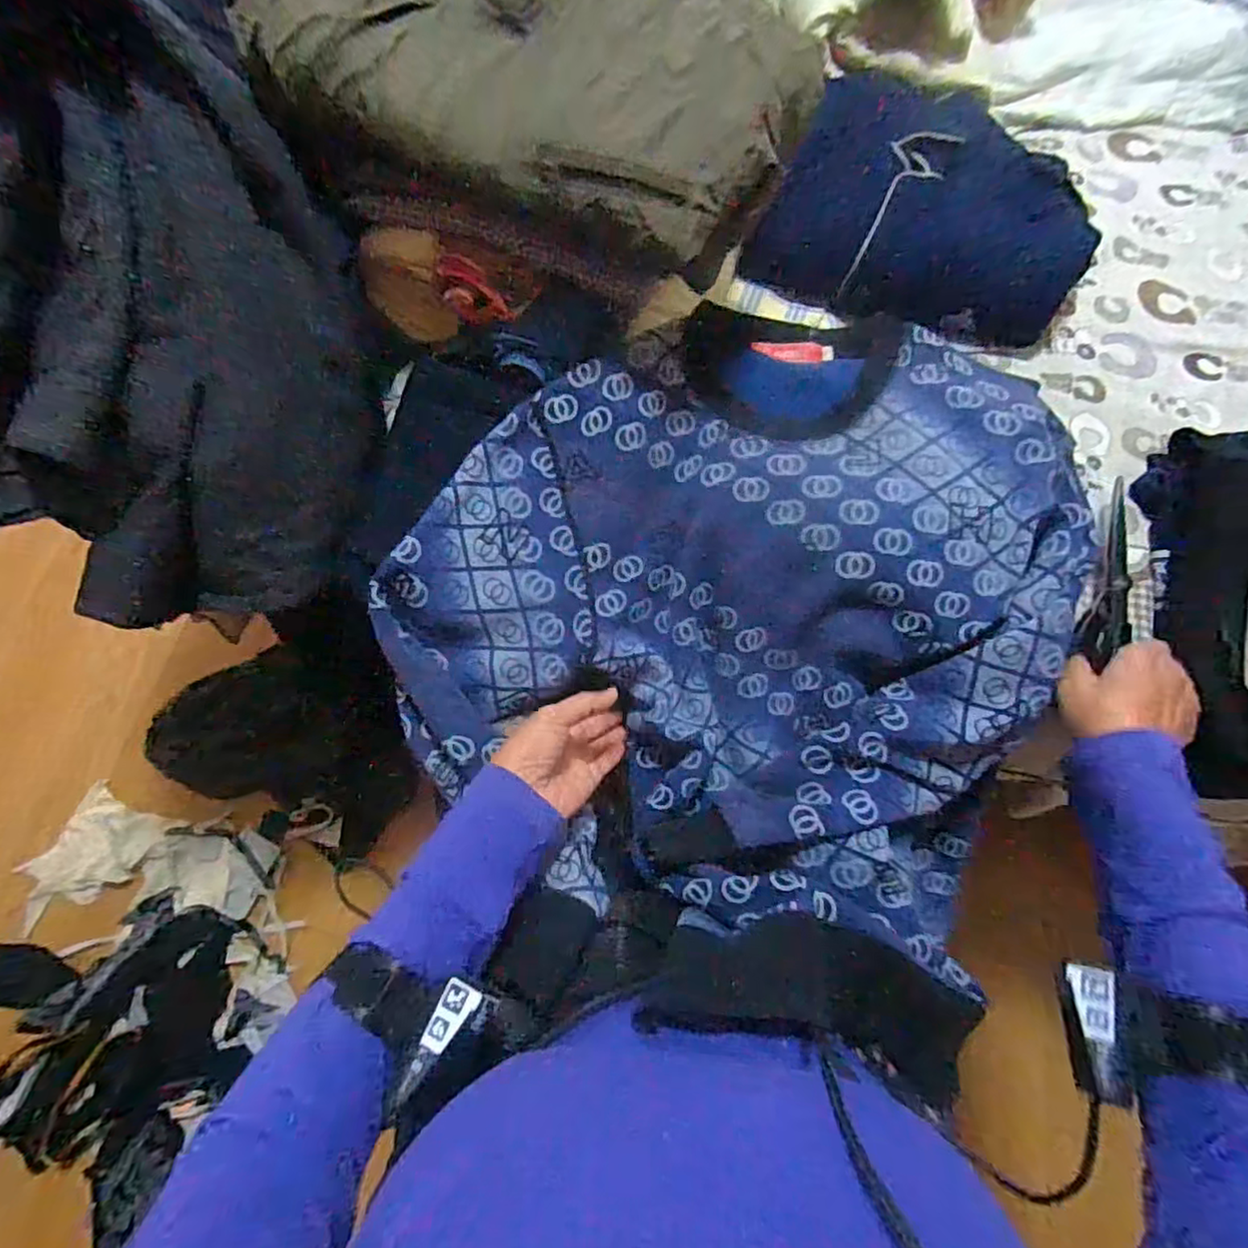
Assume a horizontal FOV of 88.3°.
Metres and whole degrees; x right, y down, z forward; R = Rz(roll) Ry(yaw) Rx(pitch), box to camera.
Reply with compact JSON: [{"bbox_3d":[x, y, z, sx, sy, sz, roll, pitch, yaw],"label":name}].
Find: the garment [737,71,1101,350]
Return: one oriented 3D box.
[{"bbox_3d":[0.312,-0.409,0.624,0.291,0.092,0.217,24,73,6],"label":"garment"}]

